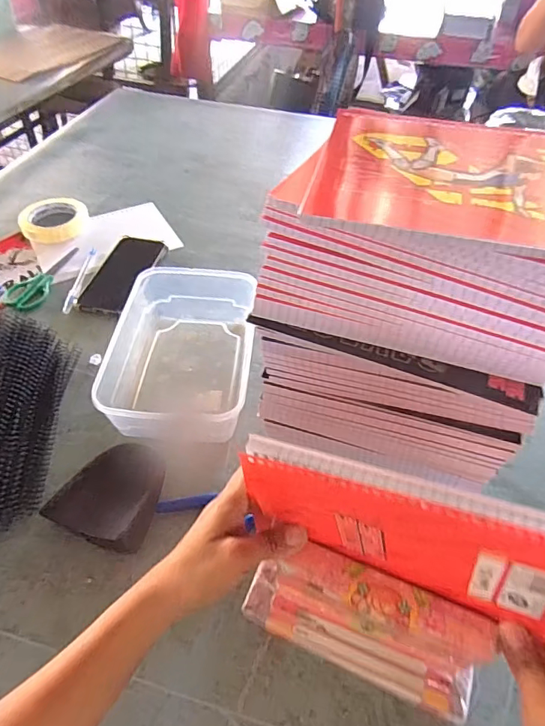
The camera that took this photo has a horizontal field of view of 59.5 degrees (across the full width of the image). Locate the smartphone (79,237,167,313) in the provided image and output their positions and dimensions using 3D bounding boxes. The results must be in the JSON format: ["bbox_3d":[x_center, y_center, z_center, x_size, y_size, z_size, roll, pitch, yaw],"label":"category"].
[{"bbox_3d":[-0.219,-0.136,0.708,0.075,0.014,0.168,11,49,7],"label":"smartphone"}]

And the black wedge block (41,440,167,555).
[{"bbox_3d":[-0.158,0.126,0.466,0.098,0.036,0.091,14,49,11],"label":"black wedge block"}]

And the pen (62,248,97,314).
[{"bbox_3d":[-0.282,-0.123,0.699,0.017,0.007,0.150,-1,48,-3],"label":"pen"}]

